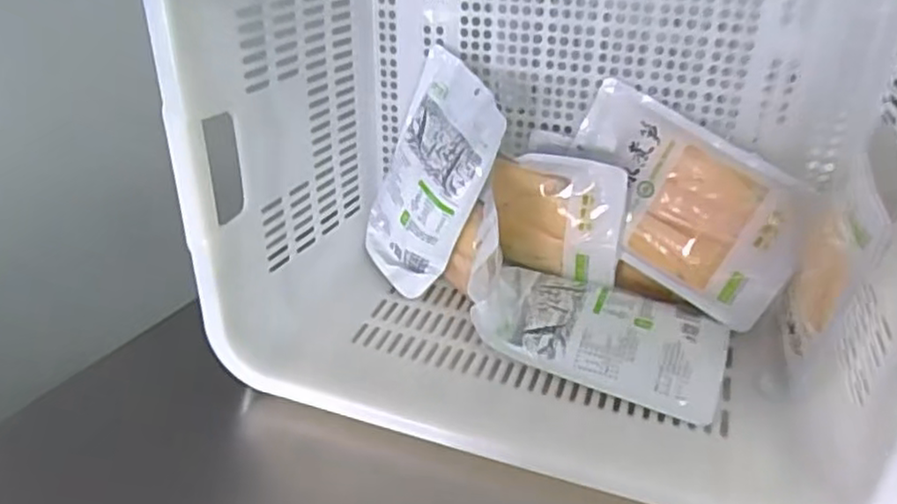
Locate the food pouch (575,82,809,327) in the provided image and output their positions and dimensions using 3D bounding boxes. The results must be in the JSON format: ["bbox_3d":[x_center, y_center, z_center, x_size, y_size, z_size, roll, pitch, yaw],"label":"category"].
[{"bbox_3d":[0.231,-0.049,0.708,0.249,0.151,0.022,36,22,19],"label":"food pouch"}]

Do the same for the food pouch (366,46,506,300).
[{"bbox_3d":[-0.024,-0.083,0.785,0.030,0.243,0.150,2,39,-41],"label":"food pouch"}]

